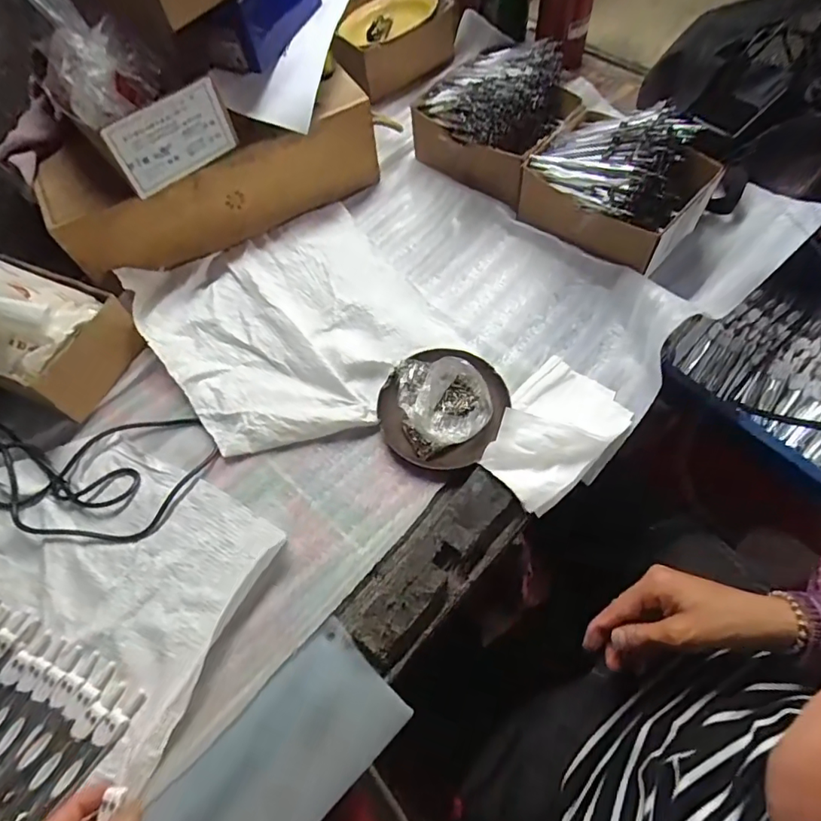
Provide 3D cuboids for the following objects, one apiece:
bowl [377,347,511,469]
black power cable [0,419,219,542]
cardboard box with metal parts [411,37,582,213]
[{"bbox_3d":[0.027,-0.006,0.467,0.109,0.039,0.111,-1,65,1],"label":"bowl"},{"bbox_3d":[-0.332,0.040,0.477,0.290,0.030,0.129,14,70,2],"label":"black power cable"},{"bbox_3d":[0.100,-0.336,0.589,0.156,0.100,0.154,40,72,19],"label":"cardboard box with metal parts"}]

